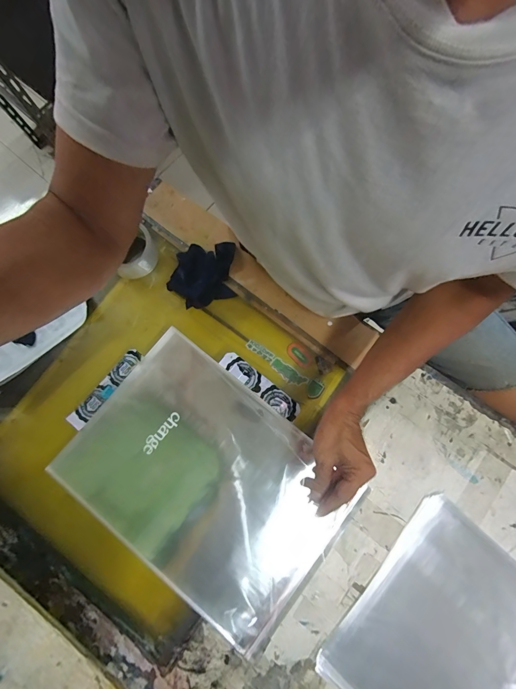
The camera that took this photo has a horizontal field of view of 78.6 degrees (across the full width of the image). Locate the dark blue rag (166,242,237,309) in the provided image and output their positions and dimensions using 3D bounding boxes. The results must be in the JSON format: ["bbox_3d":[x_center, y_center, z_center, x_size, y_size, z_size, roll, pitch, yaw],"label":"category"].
[{"bbox_3d":[-0.100,-0.124,0.561,0.114,0.037,0.115,-2,79,0],"label":"dark blue rag"}]

